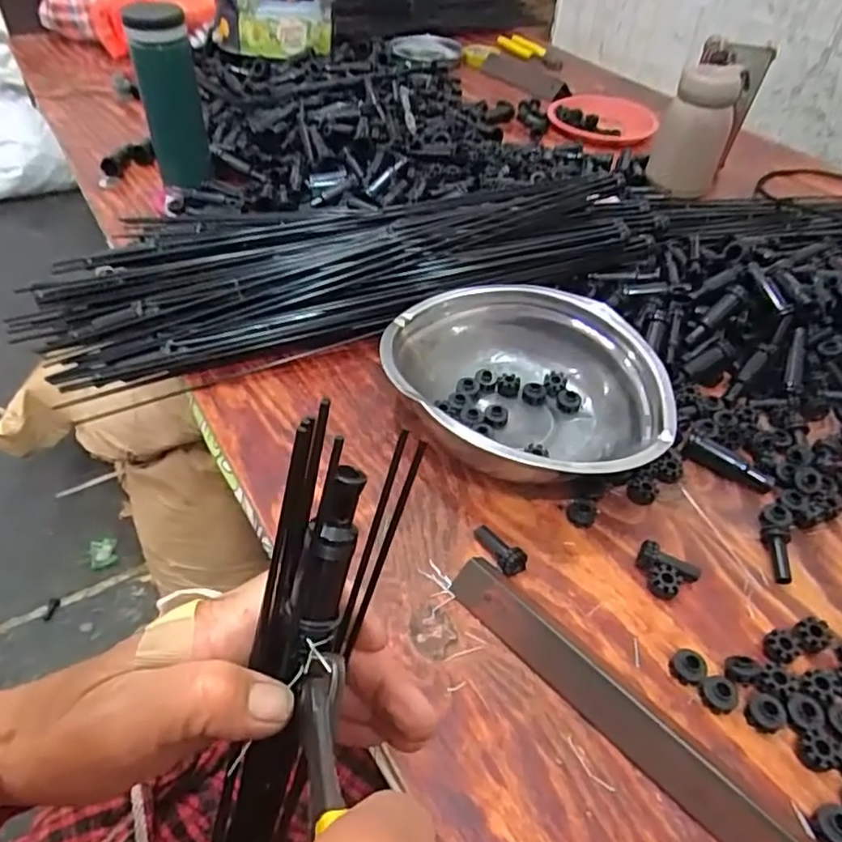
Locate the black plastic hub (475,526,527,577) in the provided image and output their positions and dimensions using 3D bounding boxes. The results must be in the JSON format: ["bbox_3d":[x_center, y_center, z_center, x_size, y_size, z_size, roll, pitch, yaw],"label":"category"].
[{"bbox_3d":[0.051,0.083,0.412,0.017,0.018,0.038,-22,52,-25],"label":"black plastic hub"}]

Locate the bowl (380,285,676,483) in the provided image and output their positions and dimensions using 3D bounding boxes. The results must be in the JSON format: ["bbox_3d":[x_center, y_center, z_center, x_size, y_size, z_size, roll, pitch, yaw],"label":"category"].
[{"bbox_3d":[0.084,-0.024,0.485,0.183,0.066,0.201,3,45,-3],"label":"bowl"}]

